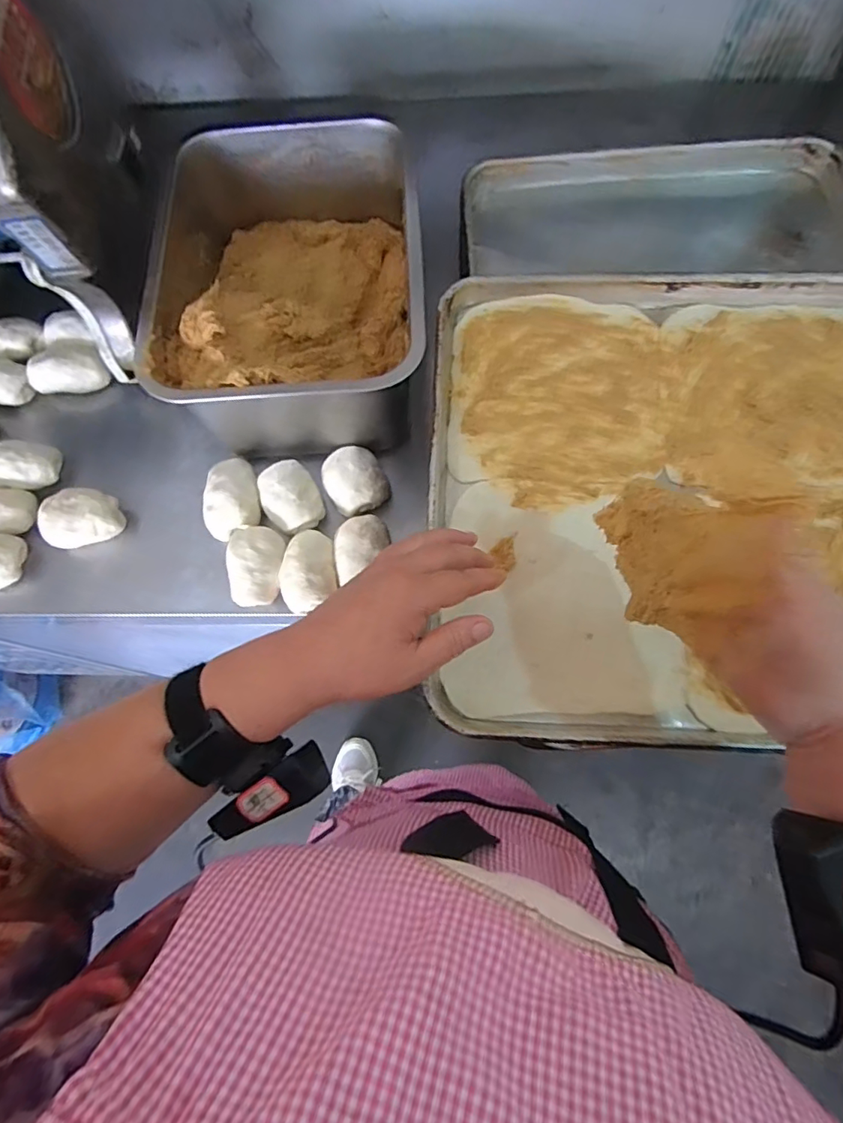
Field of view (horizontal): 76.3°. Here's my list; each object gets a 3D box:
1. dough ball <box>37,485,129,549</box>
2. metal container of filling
[{"bbox_3d":[-0.369,-0.046,0.580,0.069,0.038,0.064,-1,69,2],"label":"dough ball"},{"bbox_3d":[-0.134,-0.294,0.583,0.255,0.130,0.339,-5,69,1],"label":"metal container of filling"}]

